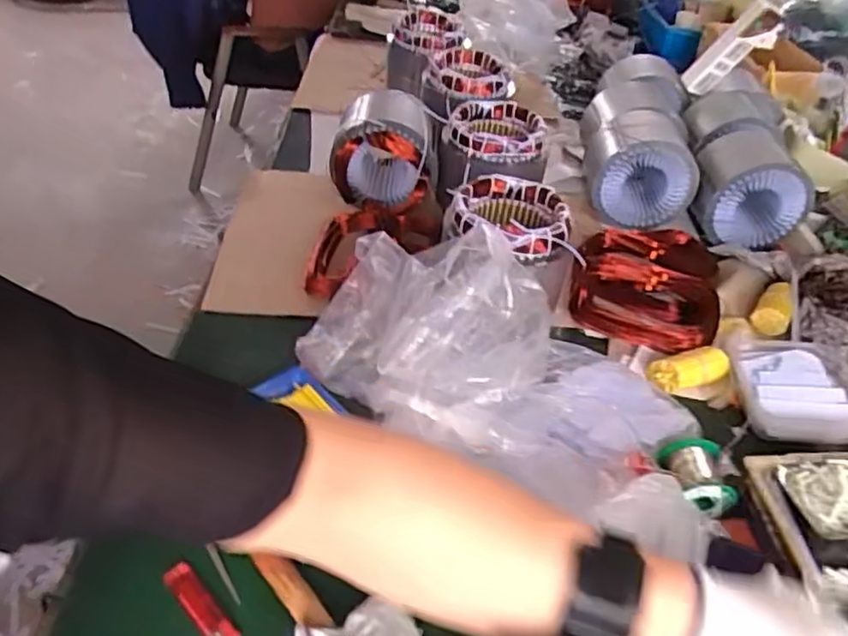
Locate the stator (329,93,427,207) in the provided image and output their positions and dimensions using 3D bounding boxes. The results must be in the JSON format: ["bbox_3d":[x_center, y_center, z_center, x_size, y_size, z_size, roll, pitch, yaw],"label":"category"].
[{"bbox_3d":[-0.063,-0.248,0.974,0.143,0.130,0.116,2,42,-5],"label":"stator"}]

